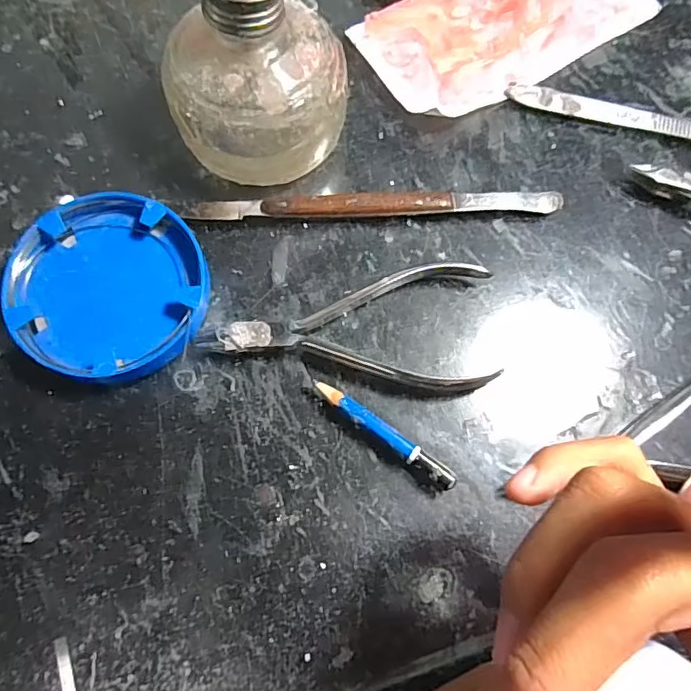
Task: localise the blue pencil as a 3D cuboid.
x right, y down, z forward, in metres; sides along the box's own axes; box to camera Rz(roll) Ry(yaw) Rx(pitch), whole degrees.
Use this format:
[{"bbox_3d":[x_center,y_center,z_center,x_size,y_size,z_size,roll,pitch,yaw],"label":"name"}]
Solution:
[{"bbox_3d":[0.015,0.035,0.215,0.065,0.010,0.007,35,77,8],"label":"blue pencil"}]

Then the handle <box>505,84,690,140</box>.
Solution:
[{"bbox_3d":[0.146,-0.106,0.257,0.136,0.008,0.011,15,75,3],"label":"handle"}]

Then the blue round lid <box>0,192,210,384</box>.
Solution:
[{"bbox_3d":[-0.099,-0.025,0.226,0.076,0.016,0.080,0,75,-1],"label":"blue round lid"}]

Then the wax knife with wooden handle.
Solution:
[{"bbox_3d":[0.014,-0.062,0.241,0.163,0.012,0.012,-2,75,-1],"label":"wax knife with wooden handle"}]

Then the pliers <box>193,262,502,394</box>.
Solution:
[{"bbox_3d":[0.003,-0.013,0.227,0.121,0.012,0.054,7,75,1],"label":"pliers"}]

